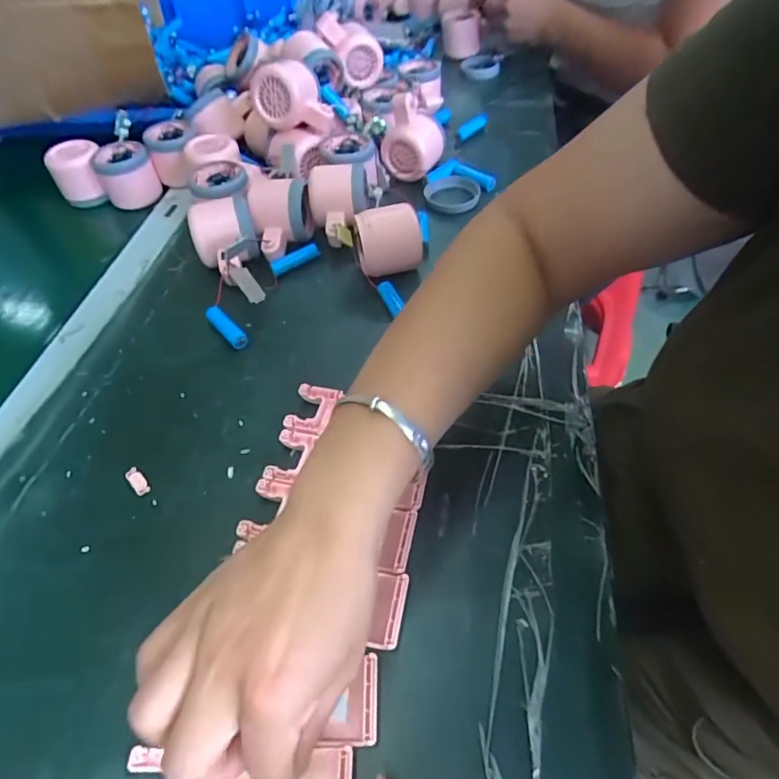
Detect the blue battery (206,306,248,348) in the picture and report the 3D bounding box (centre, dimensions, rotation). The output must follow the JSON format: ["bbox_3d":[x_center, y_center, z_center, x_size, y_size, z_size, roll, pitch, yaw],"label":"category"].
[{"bbox_3d":[-0.137,-0.053,0.424,0.015,0.013,0.052,-37,57,-23],"label":"blue battery"}]

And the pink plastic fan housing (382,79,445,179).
[{"bbox_3d":[0.026,-0.280,0.550,0.064,0.089,0.043,7,29,12],"label":"pink plastic fan housing"}]

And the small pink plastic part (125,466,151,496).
[{"bbox_3d":[-0.173,0.062,0.340,0.010,0.004,0.024,-38,58,-24],"label":"small pink plastic part"}]

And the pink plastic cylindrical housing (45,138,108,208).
[{"bbox_3d":[-0.345,-0.239,0.559,0.054,0.059,0.051,-2,51,3],"label":"pink plastic cylindrical housing"}]

